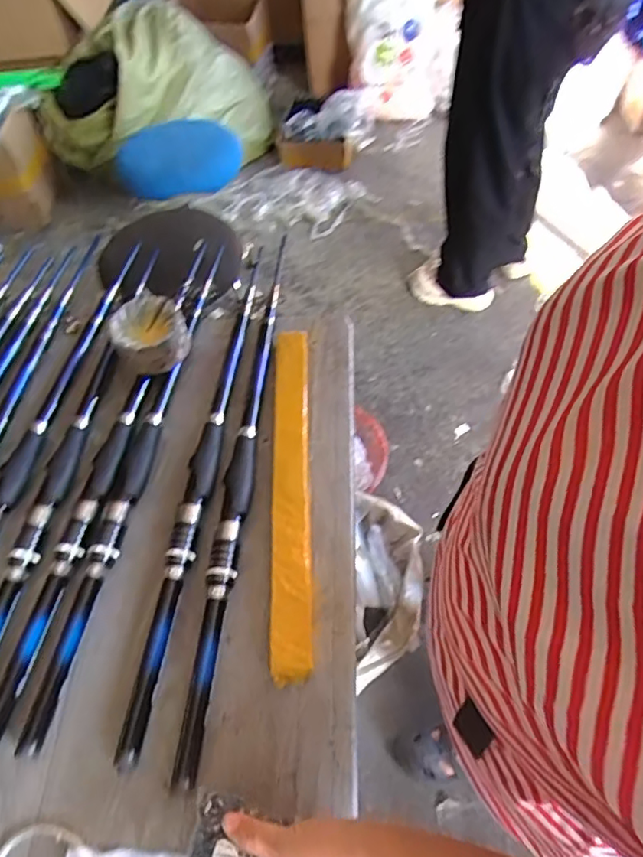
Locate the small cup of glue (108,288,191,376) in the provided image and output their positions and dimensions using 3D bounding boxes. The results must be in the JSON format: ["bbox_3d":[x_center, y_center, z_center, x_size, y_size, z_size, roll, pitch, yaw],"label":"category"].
[{"bbox_3d":[-0.206,-0.113,0.675,0.079,0.066,0.089,-35,61,-17],"label":"small cup of glue"}]

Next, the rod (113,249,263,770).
[{"bbox_3d":[-0.125,0.014,0.623,0.038,0.024,0.616,5,58,8],"label":"rod"}]

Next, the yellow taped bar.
[{"bbox_3d":[-0.032,0.049,0.588,0.038,0.027,0.393,-3,57,2],"label":"yellow taped bar"}]

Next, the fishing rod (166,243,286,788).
[{"bbox_3d":[-0.083,0.017,0.613,0.028,0.023,0.626,3,57,6],"label":"fishing rod"}]

